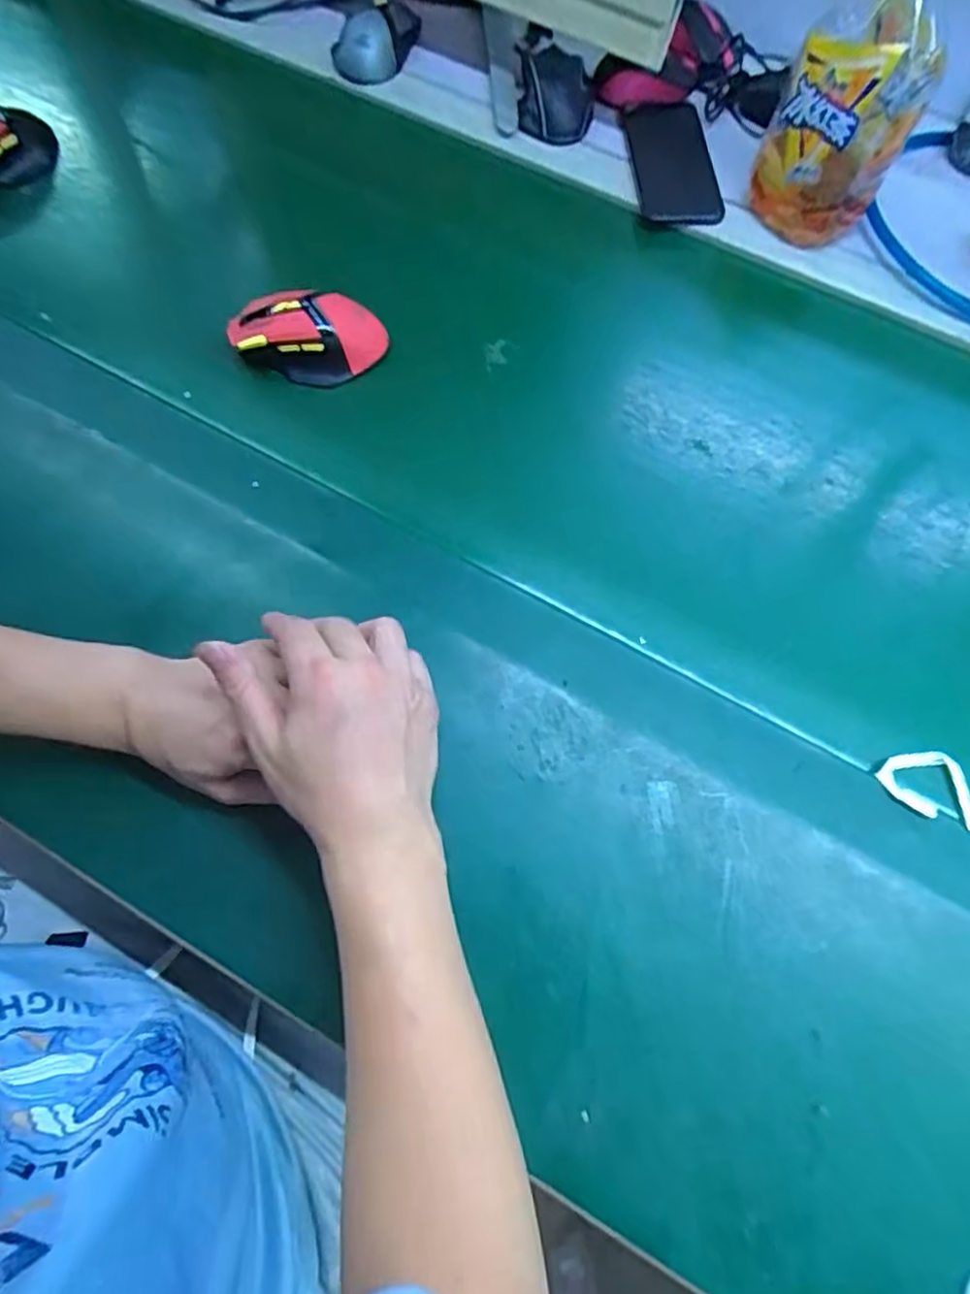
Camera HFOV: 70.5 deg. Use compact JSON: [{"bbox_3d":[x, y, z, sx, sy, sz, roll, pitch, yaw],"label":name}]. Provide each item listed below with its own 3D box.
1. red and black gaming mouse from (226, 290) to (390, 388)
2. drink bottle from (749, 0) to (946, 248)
[{"bbox_3d":[-0.144,-0.247,0.560,0.127,0.048,0.062,1,69,-1],"label":"red and black gaming mouse"},{"bbox_3d":[0.295,-0.440,0.537,0.102,0.194,0.107,29,71,9],"label":"drink bottle"}]

